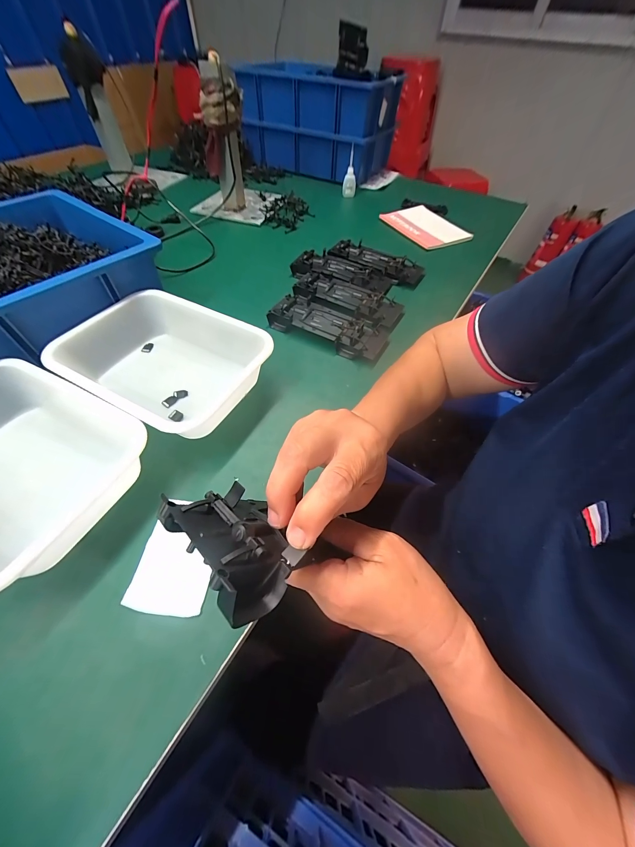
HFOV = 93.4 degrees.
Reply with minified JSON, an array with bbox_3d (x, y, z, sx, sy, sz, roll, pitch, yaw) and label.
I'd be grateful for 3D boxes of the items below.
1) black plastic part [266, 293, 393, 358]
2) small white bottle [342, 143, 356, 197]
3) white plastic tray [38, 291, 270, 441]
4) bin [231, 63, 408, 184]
[{"bbox_3d":[0.020,-0.164,0.496,0.194,0.030,0.088,24,57,15],"label":"black plastic part"},{"bbox_3d":[0.092,-0.692,0.824,0.036,0.109,0.020,4,54,1],"label":"small white bottle"},{"bbox_3d":[-0.204,-0.082,0.402,0.253,0.065,0.177,24,57,15],"label":"white plastic tray"},{"bbox_3d":[0.009,-0.937,0.923,0.425,0.219,0.293,24,57,15],"label":"bin"}]

